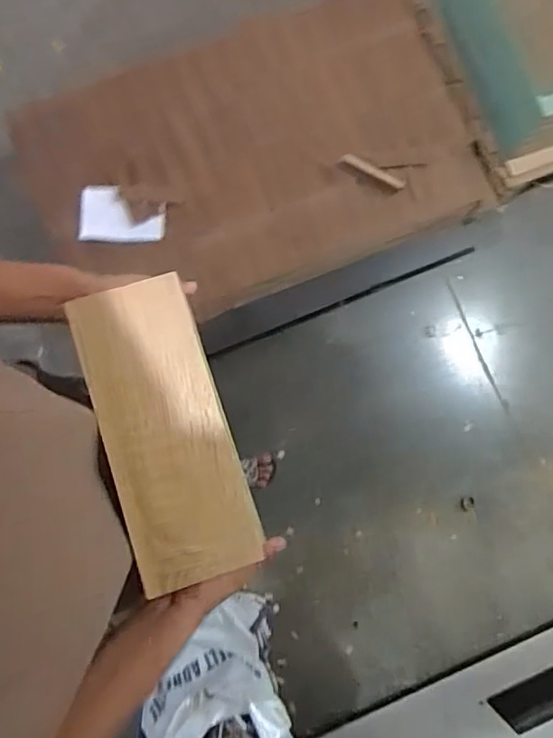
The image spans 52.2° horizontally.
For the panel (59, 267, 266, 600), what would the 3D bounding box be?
[{"bbox_3d":[-0.110,0.058,0.551,0.118,0.014,0.284,-18,85,-4],"label":"panel"}]

